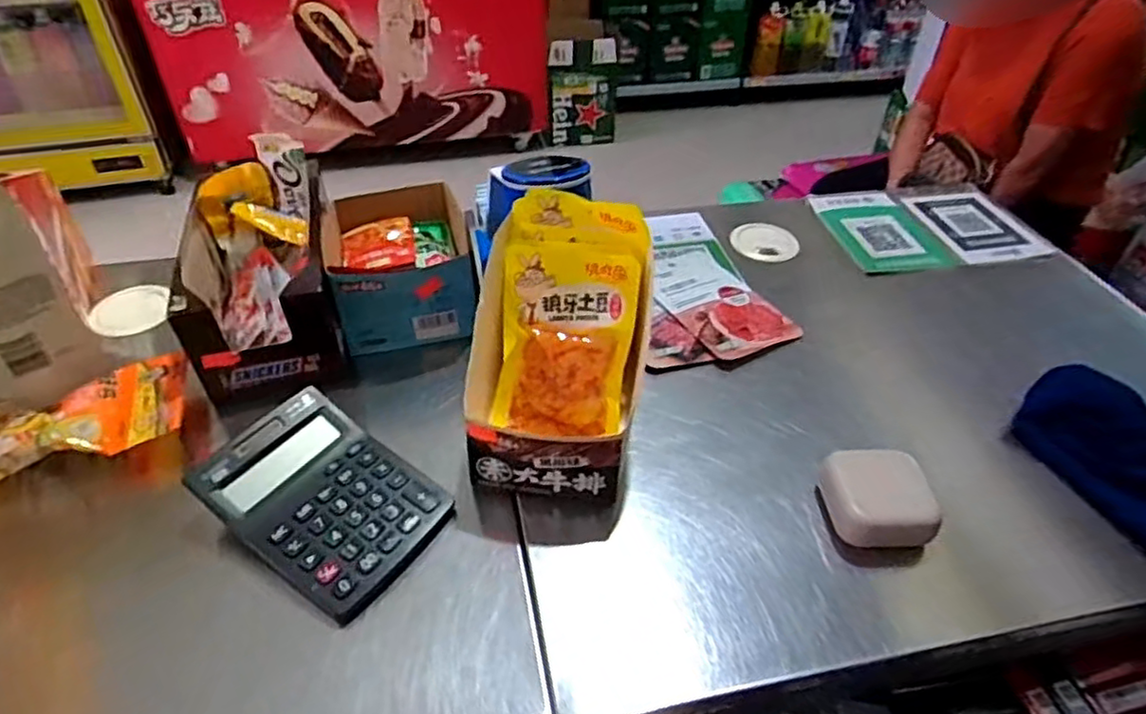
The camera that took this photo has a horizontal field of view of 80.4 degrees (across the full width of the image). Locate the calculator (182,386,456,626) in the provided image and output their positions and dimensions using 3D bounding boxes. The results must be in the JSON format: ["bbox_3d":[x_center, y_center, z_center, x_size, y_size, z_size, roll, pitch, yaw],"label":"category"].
[{"bbox_3d":[-0.158,0.087,0.431,0.137,0.033,0.098,26,48,25],"label":"calculator"}]

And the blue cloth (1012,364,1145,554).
[{"bbox_3d":[0.389,0.068,0.482,0.095,0.040,0.137,-24,48,-25],"label":"blue cloth"}]

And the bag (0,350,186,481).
[{"bbox_3d":[-0.346,0.038,0.474,0.133,0.019,0.086,-14,44,-17],"label":"bag"}]

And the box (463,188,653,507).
[{"bbox_3d":[-0.010,-0.007,0.462,0.117,0.129,0.158,7,42,7],"label":"box"}]

